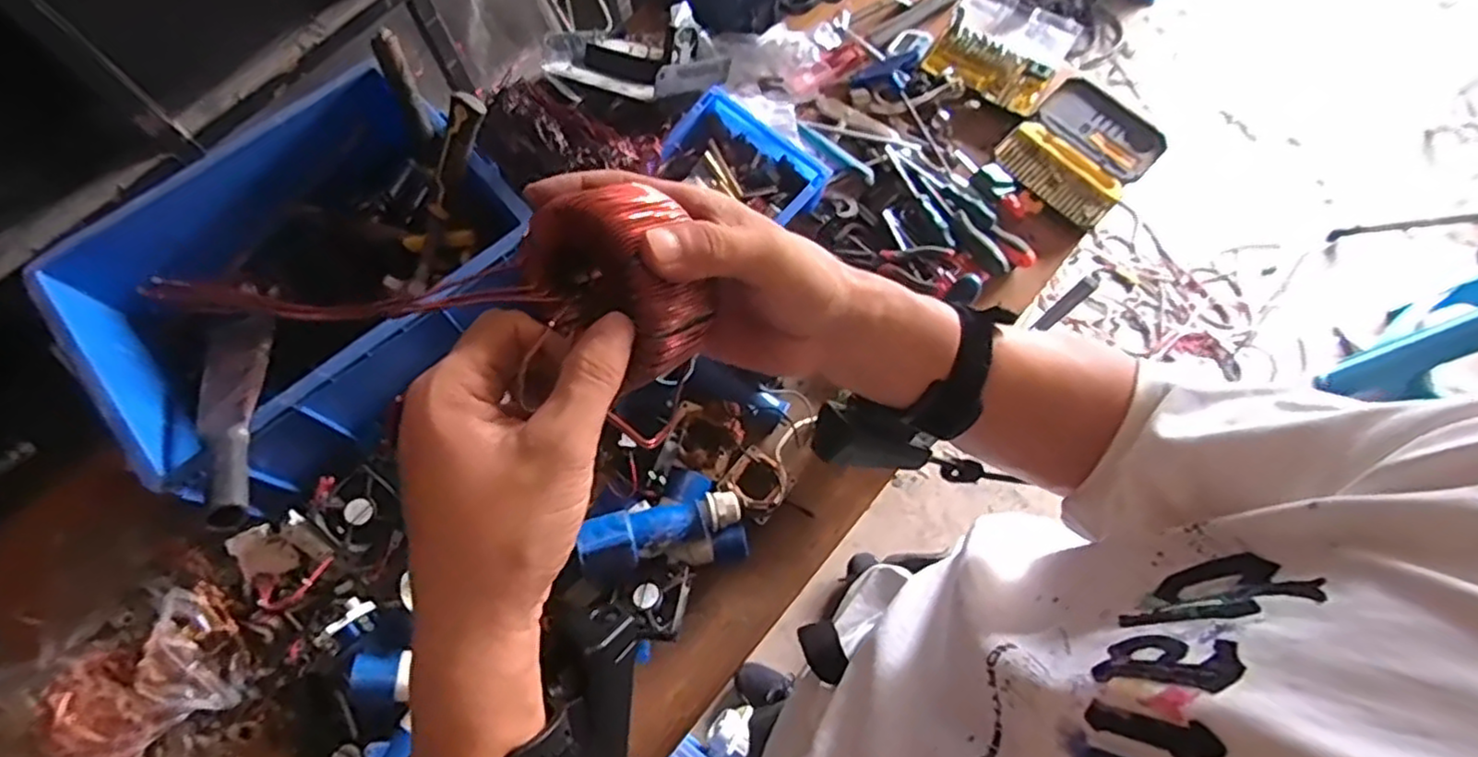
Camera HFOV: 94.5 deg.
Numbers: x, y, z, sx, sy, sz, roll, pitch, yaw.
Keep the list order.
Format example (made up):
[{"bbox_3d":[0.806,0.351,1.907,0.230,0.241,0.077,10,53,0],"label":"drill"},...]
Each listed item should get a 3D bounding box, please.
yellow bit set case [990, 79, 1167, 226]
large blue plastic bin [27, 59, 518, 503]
[{"bbox_3d":[0.526,-0.352,1.046,0.182,0.026,0.228,42,74,15],"label":"yellow bit set case"},{"bbox_3d":[-0.522,-0.117,0.859,0.426,0.185,0.479,41,74,15],"label":"large blue plastic bin"}]

